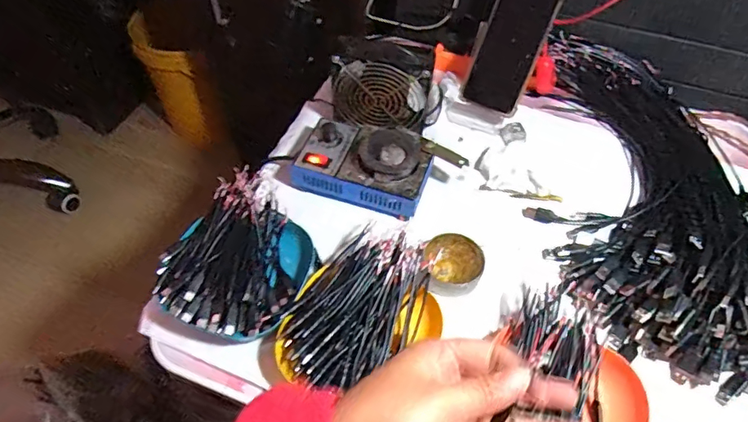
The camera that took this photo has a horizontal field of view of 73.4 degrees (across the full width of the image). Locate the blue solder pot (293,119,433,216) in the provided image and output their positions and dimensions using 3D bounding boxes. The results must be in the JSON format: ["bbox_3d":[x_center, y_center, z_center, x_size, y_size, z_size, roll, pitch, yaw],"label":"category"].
[{"bbox_3d":[-0.012,-0.059,0.586,0.154,0.049,0.107,13,54,8],"label":"blue solder pot"}]

